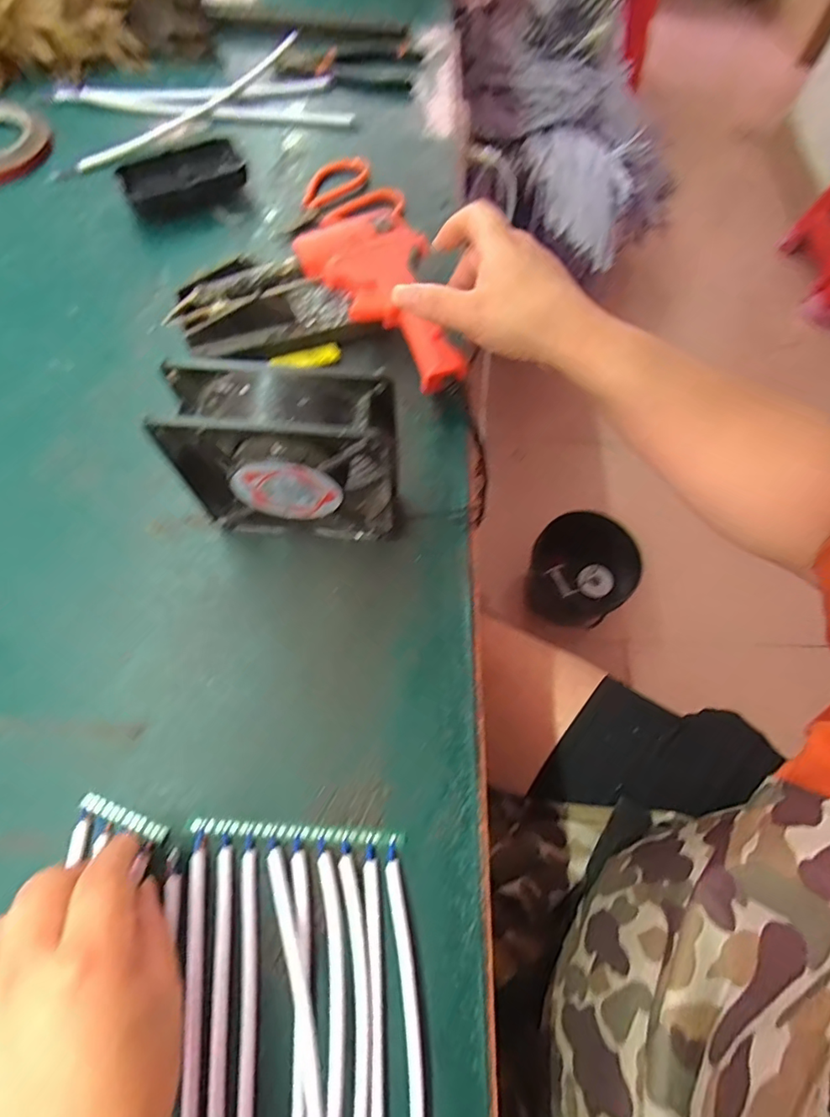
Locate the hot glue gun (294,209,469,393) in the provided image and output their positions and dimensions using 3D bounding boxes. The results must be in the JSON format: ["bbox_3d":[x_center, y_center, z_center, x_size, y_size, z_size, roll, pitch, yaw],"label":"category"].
[{"bbox_3d":[-0.016,-0.195,0.408,0.087,0.031,0.155,-30,81,-12],"label":"hot glue gun"}]

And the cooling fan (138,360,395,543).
[{"bbox_3d":[-0.070,-0.055,0.311,0.118,0.118,0.045,7,67,3],"label":"cooling fan"}]

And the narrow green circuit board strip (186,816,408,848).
[{"bbox_3d":[-0.064,0.149,0.289,0.116,0.004,0.007,4,67,2],"label":"narrow green circuit board strip"}]

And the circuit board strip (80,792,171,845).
[{"bbox_3d":[-0.160,0.142,0.291,0.052,0.004,0.011,23,34,7],"label":"circuit board strip"}]

